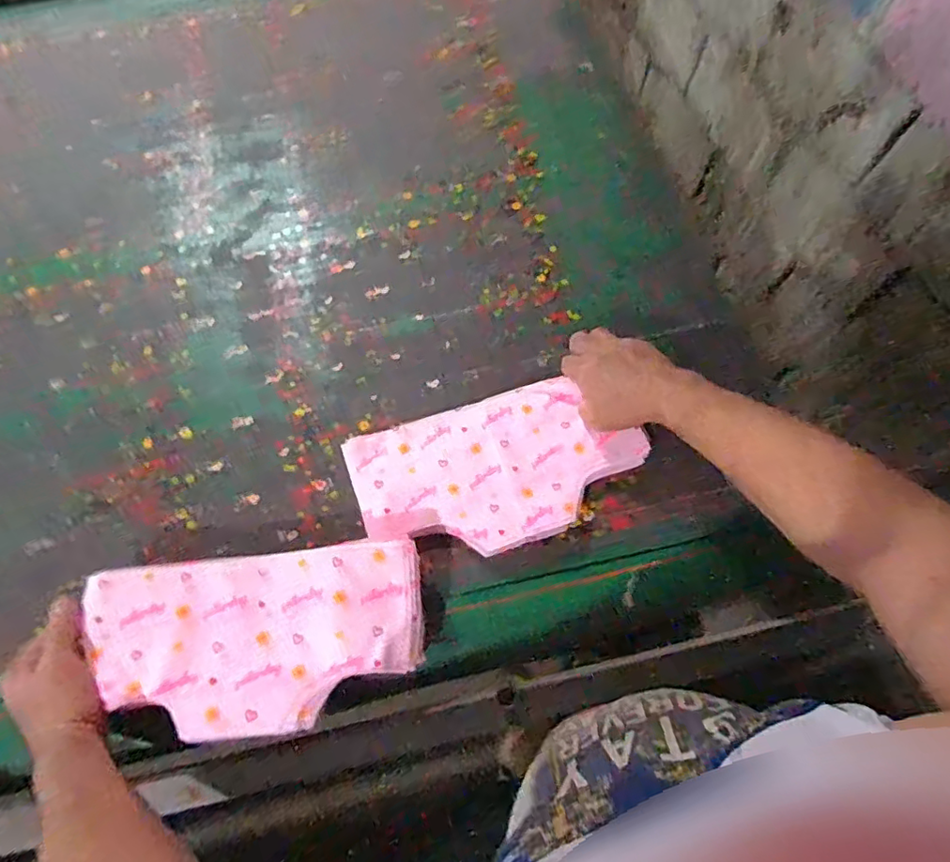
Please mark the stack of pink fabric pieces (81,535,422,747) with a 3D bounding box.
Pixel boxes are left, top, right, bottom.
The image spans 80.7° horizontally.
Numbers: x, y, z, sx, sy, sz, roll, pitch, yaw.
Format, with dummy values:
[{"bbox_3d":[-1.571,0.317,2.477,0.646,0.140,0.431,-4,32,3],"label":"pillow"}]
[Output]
[{"bbox_3d":[-0.203,0.192,0.522,0.298,0.022,0.160,-6,68,-4],"label":"stack of pink fabric pieces"}]

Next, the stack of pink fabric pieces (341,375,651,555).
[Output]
[{"bbox_3d":[0.028,0.043,0.632,0.316,0.019,0.169,-17,69,-9],"label":"stack of pink fabric pieces"}]

